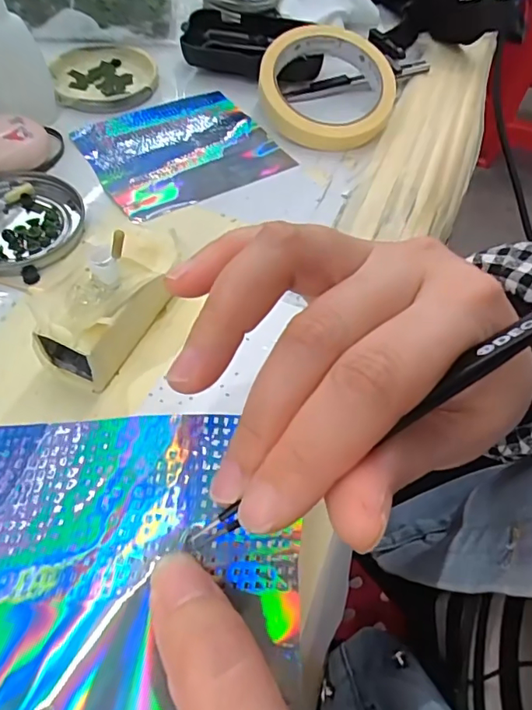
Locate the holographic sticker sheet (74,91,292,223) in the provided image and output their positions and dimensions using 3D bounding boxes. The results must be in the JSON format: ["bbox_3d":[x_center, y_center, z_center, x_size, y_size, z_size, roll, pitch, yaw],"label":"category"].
[{"bbox_3d":[-0.058,-0.144,0.360,0.124,0.005,0.108,-26,61,-20],"label":"holographic sticker sheet"}]

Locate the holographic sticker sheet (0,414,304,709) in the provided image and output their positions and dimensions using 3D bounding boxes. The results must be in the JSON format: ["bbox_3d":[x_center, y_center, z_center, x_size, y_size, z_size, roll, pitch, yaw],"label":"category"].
[{"bbox_3d":[-0.052,0.053,0.138,0.119,0.006,0.074,-2,61,1],"label":"holographic sticker sheet"}]

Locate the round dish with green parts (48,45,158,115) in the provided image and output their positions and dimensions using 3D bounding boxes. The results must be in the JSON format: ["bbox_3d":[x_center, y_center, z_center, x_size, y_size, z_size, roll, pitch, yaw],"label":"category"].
[{"bbox_3d":[-0.124,-0.214,0.397,0.075,0.010,0.082,2,56,-3],"label":"round dish with green parts"}]

